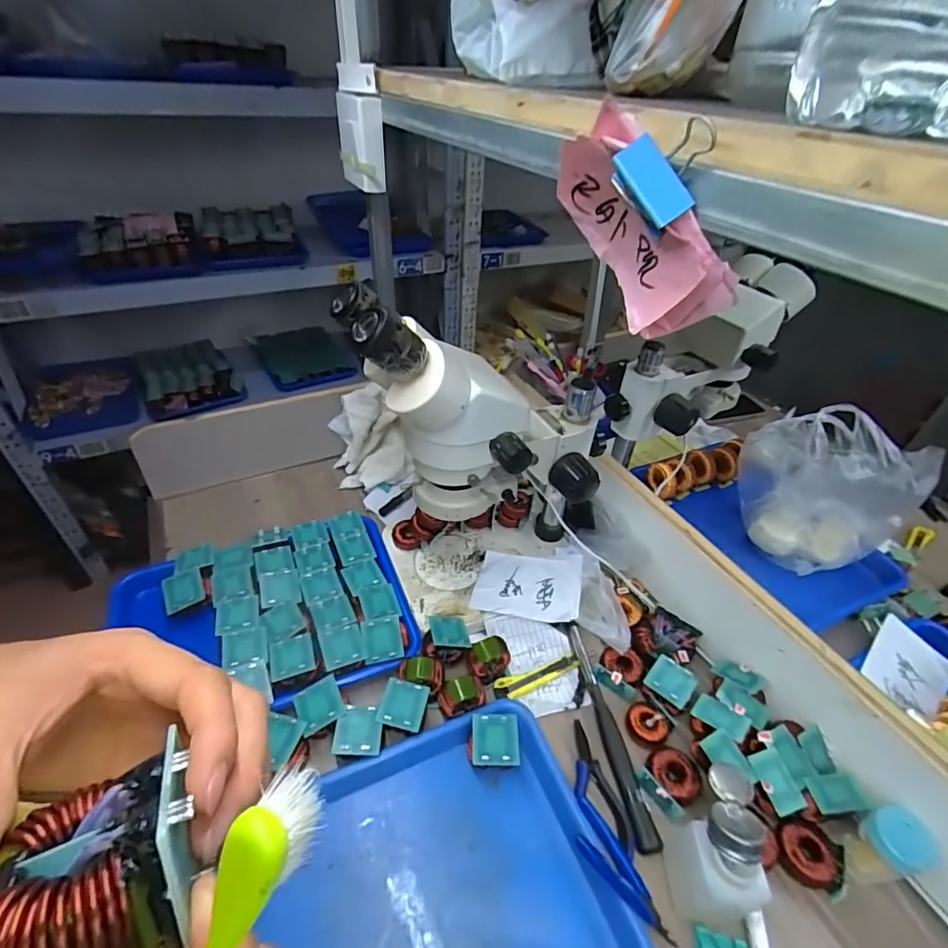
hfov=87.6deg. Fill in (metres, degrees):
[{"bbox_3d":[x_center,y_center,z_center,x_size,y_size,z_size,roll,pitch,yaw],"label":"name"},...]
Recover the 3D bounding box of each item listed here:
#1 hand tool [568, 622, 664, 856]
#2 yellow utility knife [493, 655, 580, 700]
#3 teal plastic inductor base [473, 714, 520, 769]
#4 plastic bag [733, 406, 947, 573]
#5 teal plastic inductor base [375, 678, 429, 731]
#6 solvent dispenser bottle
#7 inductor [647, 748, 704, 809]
[{"bbox_3d":[0.145,0.265,0.534,0.025,0.014,0.232,-1,39,-9],"label":"hand tool"},{"bbox_3d":[0.075,0.234,0.571,0.110,0.015,0.026,-12,42,-21],"label":"yellow utility knife"},{"bbox_3d":[0.021,0.258,0.481,0.045,0.008,0.048,2,40,-2],"label":"teal plastic inductor base"},{"bbox_3d":[0.490,0.010,0.699,0.163,0.176,0.195,-17,44,-23],"label":"plastic bag"},{"bbox_3d":[-0.072,0.235,0.505,0.043,0.007,0.048,9,40,7],"label":"teal plastic inductor base"},{"bbox_3d":[0.202,0.308,0.413,0.058,0.098,0.087,0,39,-8],"label":"solvent dispenser bottle"},{"bbox_3d":[0.200,0.299,0.492,0.047,0.015,0.047,4,38,-3],"label":"inductor"}]

